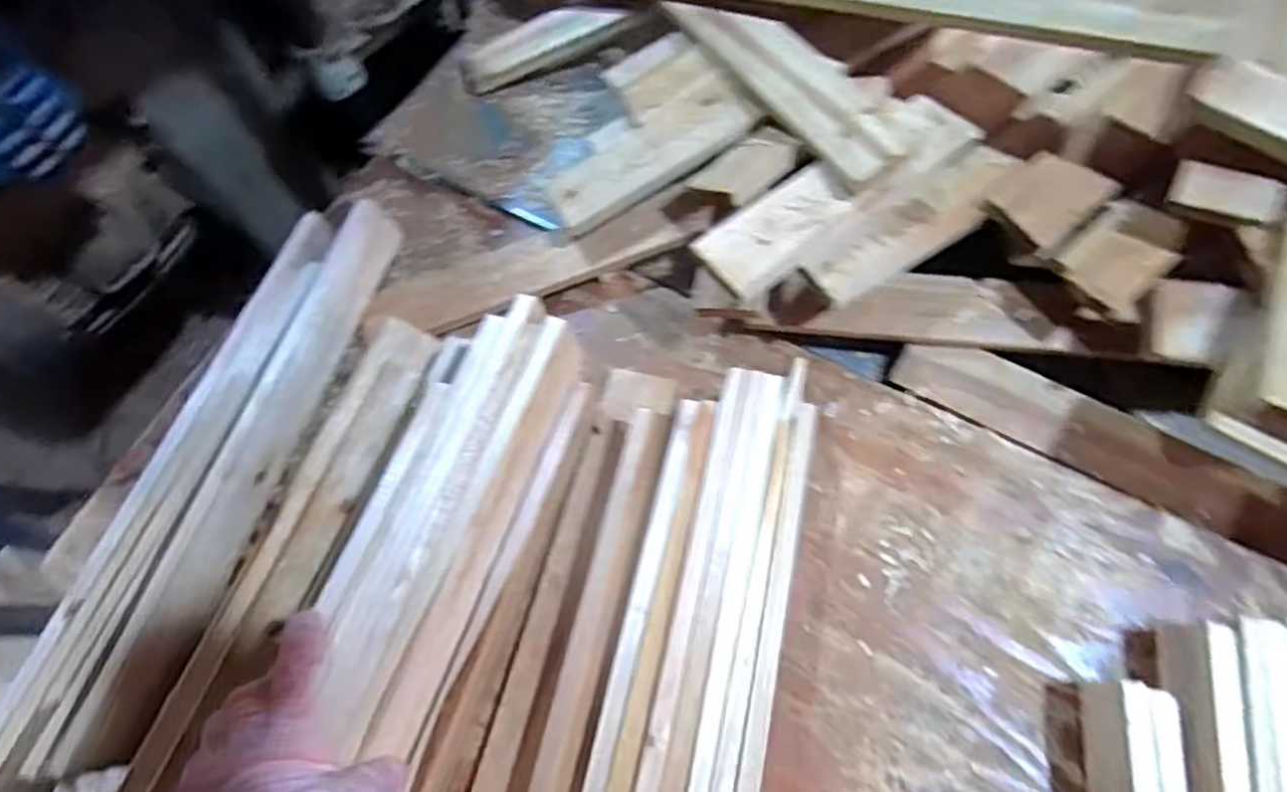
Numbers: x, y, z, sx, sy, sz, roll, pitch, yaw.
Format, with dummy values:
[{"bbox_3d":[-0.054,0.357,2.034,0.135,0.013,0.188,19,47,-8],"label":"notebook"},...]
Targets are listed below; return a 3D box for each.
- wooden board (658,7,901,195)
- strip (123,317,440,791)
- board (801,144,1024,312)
[{"bbox_3d":[0.126,-0.290,0.608,0.072,0.018,0.290,-33,59,5],"label":"wooden board"},{"bbox_3d":[-0.302,0.161,0.537,0.056,0.021,0.501,20,71,10],"label":"strip"},{"bbox_3d":[0.227,-0.147,0.568,0.204,0.018,0.059,-34,70,-11],"label":"board"}]

